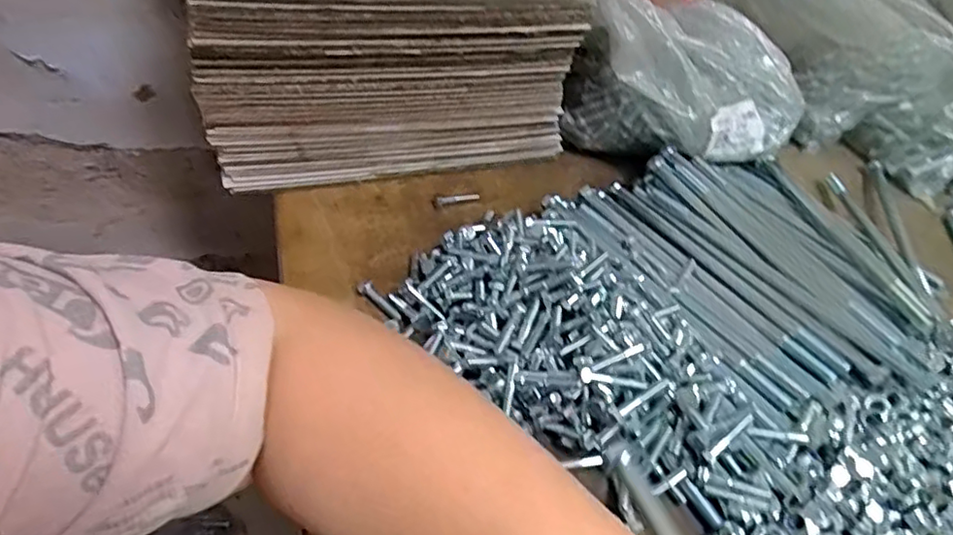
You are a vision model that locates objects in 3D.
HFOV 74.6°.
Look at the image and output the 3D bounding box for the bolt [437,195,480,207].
[{"bbox_3d":[-0.017,-0.067,0.603,0.045,0.005,0.008,-12,48,-19],"label":"bolt"}]

